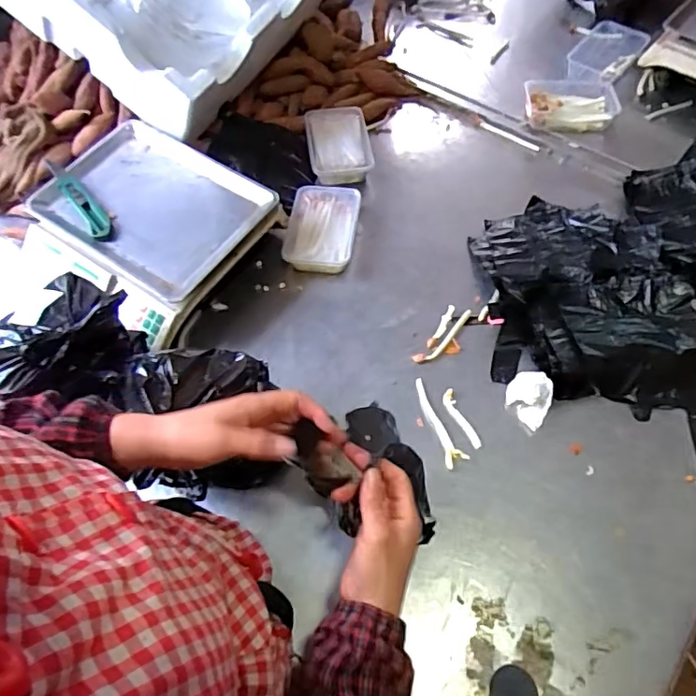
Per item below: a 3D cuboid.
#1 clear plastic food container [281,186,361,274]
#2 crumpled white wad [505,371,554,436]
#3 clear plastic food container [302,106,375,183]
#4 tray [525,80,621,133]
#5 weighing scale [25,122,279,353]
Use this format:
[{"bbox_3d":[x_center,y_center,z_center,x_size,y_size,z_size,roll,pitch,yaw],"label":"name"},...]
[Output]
[{"bbox_3d":[-0.044,-0.205,0.921,0.118,0.047,0.165,6,61,6],"label":"clear plastic food container"},{"bbox_3d":[0.250,0.072,0.759,0.058,0.020,0.083,18,63,12],"label":"crumpled white wad"},{"bbox_3d":[-0.016,-0.374,1.016,0.114,0.045,0.166,-9,61,-3],"label":"clear plastic food container"},{"bbox_3d":[0.427,-0.466,1.054,0.174,0.042,0.134,0,61,2],"label":"tray"},{"bbox_3d":[-0.322,-0.202,0.882,0.335,0.088,0.280,31,67,18],"label":"weighing scale"}]

